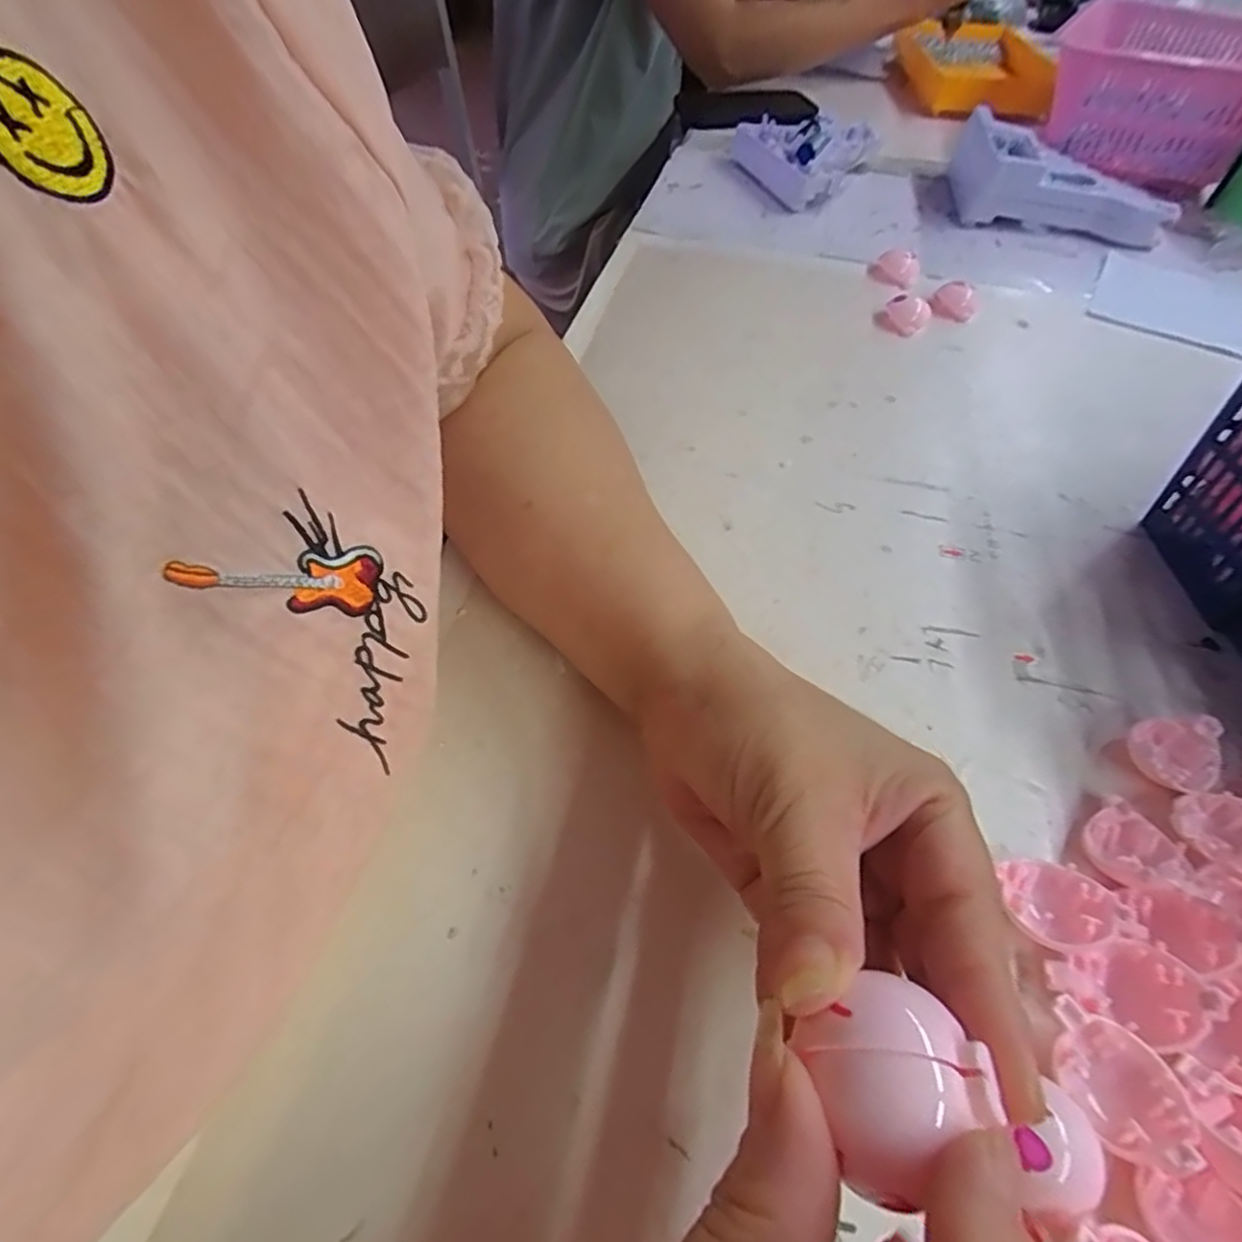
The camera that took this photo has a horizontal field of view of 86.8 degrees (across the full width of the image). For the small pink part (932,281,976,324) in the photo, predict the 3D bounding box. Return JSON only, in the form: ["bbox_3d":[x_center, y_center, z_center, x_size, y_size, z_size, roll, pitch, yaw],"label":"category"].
[{"bbox_3d":[0.238,-0.229,0.467,0.030,0.019,0.027,22,54,13],"label":"small pink part"}]

